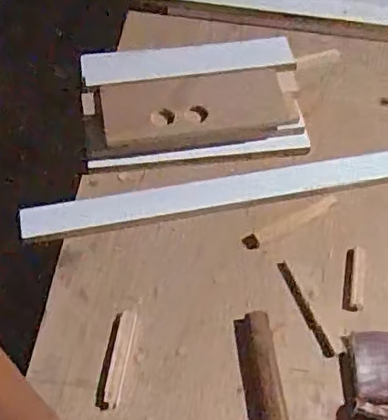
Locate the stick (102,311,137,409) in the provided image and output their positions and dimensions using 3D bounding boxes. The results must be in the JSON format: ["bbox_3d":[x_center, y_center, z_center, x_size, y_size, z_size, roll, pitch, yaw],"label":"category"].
[{"bbox_3d":[-0.097,0.192,0.774,0.022,0.011,0.127,8,60,4],"label":"stick"}]

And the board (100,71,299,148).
[{"bbox_3d":[0.003,-0.156,0.913,0.281,0.019,0.097,-6,80,-2],"label":"board"}]

